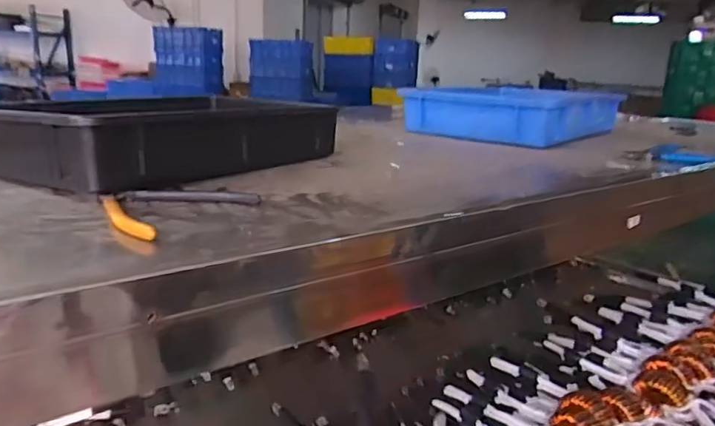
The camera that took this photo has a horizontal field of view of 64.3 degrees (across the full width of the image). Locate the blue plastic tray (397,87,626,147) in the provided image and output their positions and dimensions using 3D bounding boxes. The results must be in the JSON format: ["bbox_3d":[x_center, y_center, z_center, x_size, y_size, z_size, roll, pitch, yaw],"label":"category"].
[{"bbox_3d":[0.307,-0.188,1.055,0.281,0.076,0.371,15,20,40],"label":"blue plastic tray"}]

